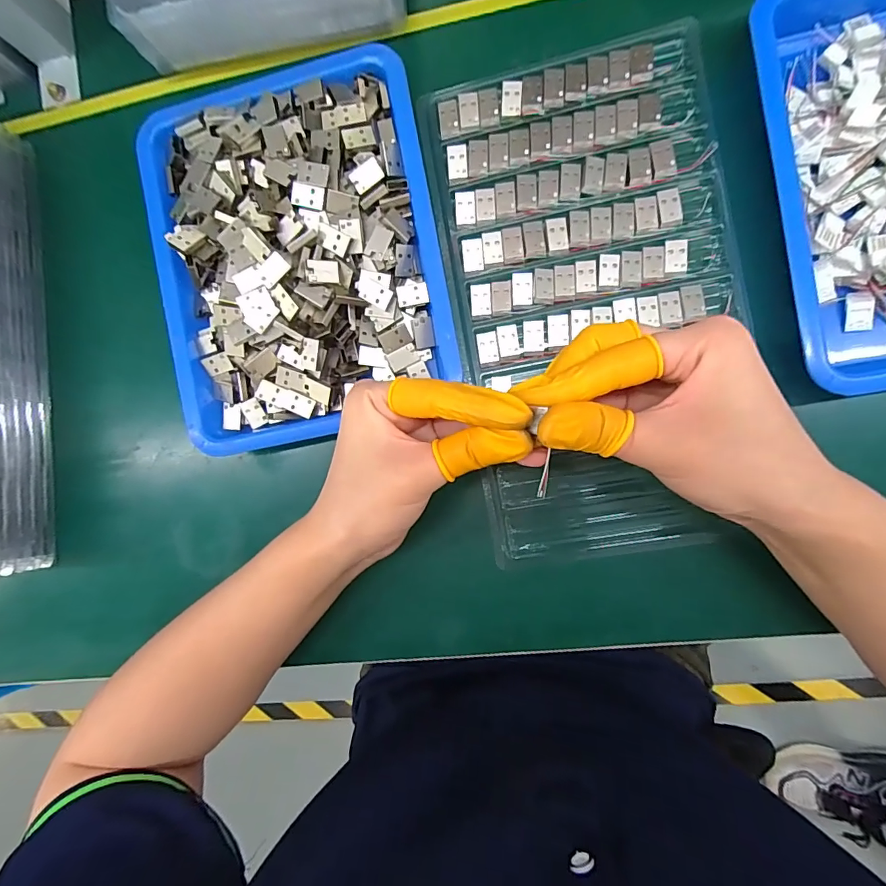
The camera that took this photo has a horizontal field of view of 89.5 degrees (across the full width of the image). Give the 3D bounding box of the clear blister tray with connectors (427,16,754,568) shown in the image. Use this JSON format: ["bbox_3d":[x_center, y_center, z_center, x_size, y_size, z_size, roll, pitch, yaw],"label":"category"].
[{"bbox_3d":[0.088,-0.080,0.261,0.154,0.018,0.287,-9,90,8],"label":"clear blister tray with connectors"}]

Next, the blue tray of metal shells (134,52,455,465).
[{"bbox_3d":[-0.089,-0.110,0.266,0.172,0.035,0.216,-10,90,8],"label":"blue tray of metal shells"}]

